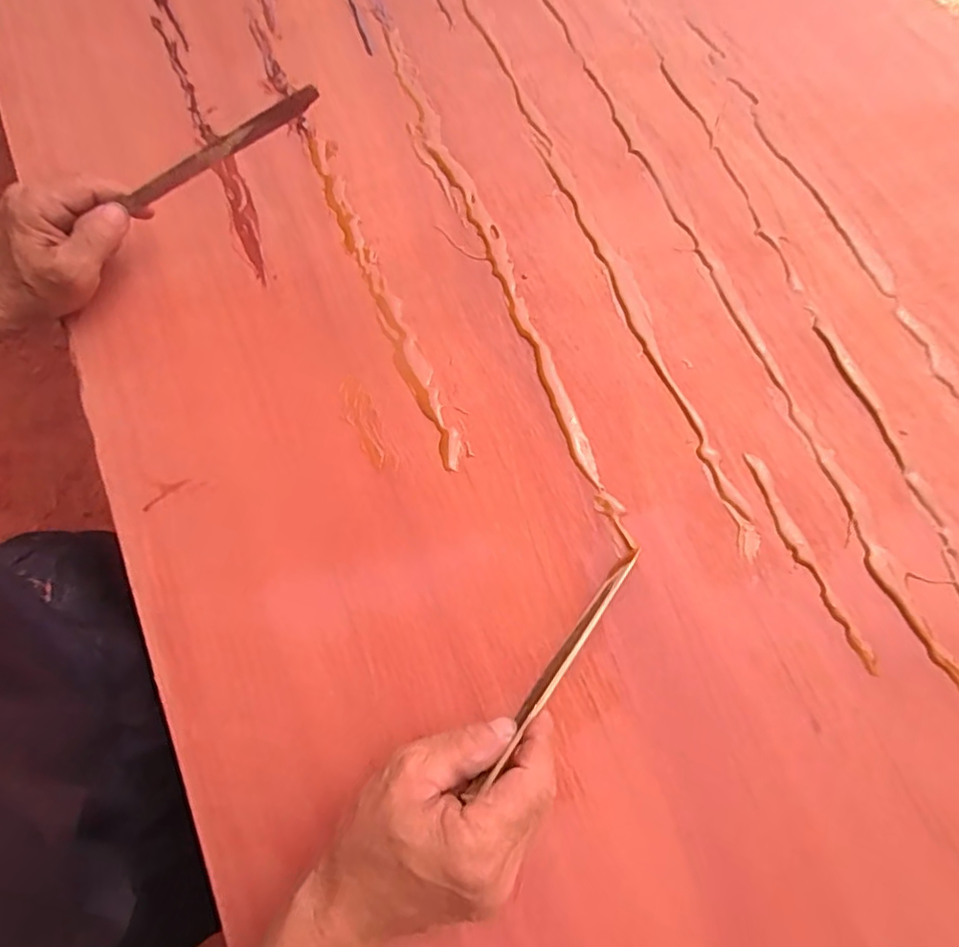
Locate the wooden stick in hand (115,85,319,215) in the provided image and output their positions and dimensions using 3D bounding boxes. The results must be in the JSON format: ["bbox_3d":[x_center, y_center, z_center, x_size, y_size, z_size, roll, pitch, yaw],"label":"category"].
[{"bbox_3d":[-0.179,-0.222,0.398,0.159,0.013,0.011,-22,74,13],"label":"wooden stick in hand"}]

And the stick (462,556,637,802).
[{"bbox_3d":[0.048,0.107,0.333,0.007,0.022,0.174,37,59,11],"label":"stick"}]

